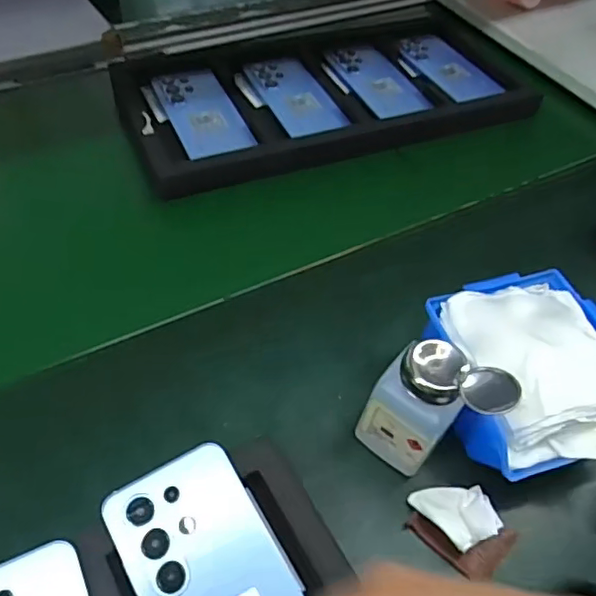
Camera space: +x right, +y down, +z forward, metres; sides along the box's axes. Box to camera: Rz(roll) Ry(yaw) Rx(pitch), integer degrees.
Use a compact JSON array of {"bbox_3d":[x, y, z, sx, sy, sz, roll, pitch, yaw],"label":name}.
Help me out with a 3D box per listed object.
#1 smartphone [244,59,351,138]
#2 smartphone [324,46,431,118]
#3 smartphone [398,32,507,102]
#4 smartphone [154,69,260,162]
[{"bbox_3d":[-0.004,-0.248,0.694,0.079,0.005,0.167,-15,53,-17],"label":"smartphone"},{"bbox_3d":[0.098,-0.281,0.734,0.074,0.004,0.165,-15,53,-17],"label":"smartphone"},{"bbox_3d":[0.201,-0.310,0.772,0.084,0.009,0.172,-15,55,-18],"label":"smartphone"},{"bbox_3d":[-0.109,-0.214,0.655,0.077,0.005,0.161,-16,53,-18],"label":"smartphone"}]

